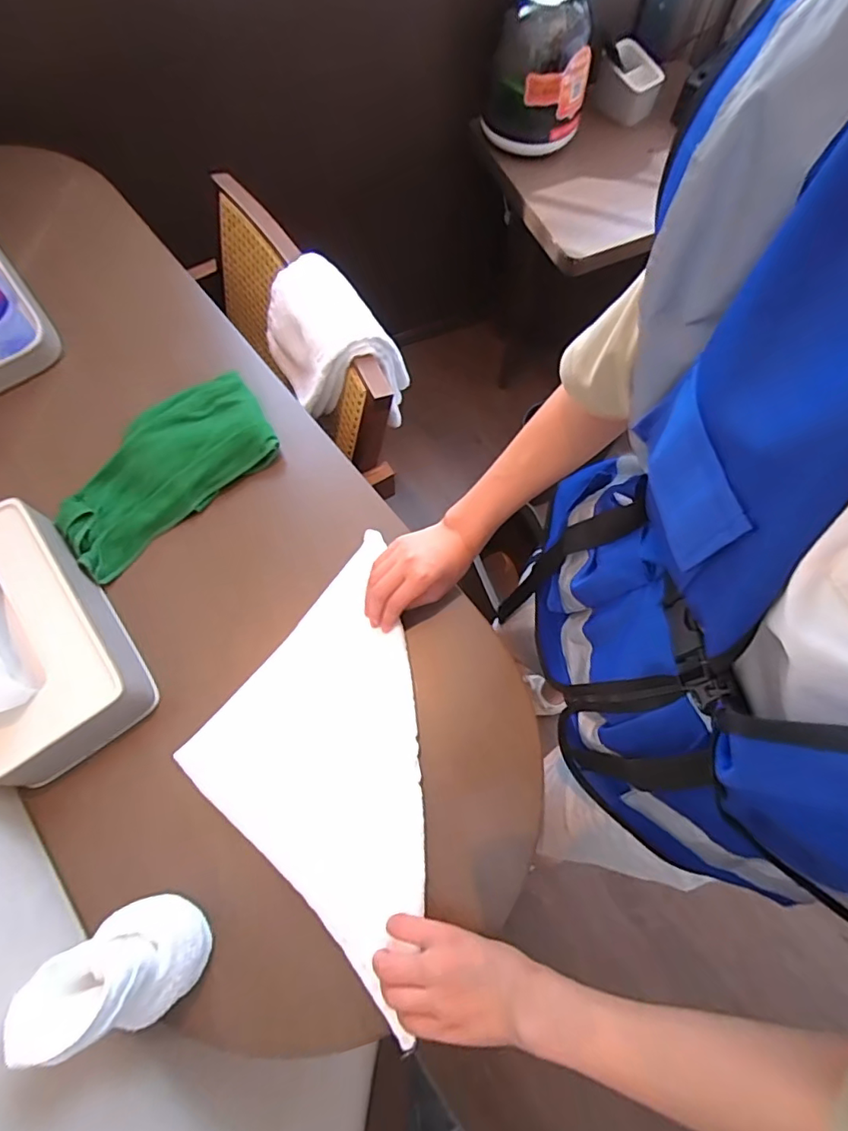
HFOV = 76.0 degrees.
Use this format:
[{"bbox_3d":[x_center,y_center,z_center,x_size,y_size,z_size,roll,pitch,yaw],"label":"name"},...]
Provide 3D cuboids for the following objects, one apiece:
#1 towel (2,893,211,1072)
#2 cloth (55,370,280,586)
[{"bbox_3d":[-0.218,0.293,0.386,0.076,0.160,0.062,30,72,10],"label":"towel"},{"bbox_3d":[-0.296,-0.116,0.616,0.254,0.029,0.139,-39,75,-14],"label":"cloth"}]

